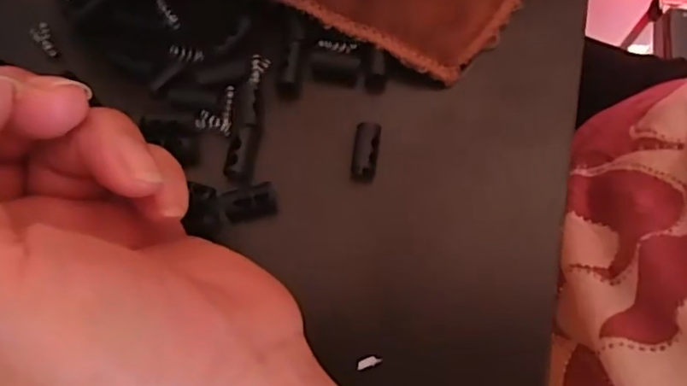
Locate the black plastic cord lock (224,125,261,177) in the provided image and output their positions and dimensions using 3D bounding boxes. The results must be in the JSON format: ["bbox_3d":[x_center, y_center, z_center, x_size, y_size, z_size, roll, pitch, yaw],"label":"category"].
[{"bbox_3d":[-0.036,-0.015,0.226,0.010,0.007,0.020,10,72,2],"label":"black plastic cord lock"}]

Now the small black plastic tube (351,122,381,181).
[{"bbox_3d":[0.008,-0.015,0.225,0.009,0.006,0.021,9,71,2],"label":"small black plastic tube"}]

